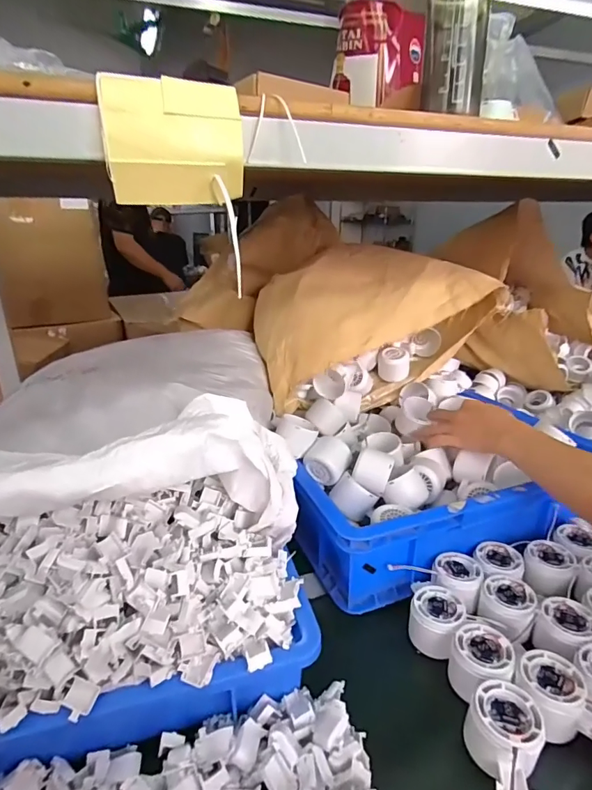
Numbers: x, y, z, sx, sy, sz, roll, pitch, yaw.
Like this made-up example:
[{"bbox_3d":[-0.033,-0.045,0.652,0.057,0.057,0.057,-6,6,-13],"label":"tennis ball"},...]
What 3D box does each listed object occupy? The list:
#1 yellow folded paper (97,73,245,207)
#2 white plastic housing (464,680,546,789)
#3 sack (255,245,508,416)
[{"bbox_3d":[-0.102,-0.213,0.378,0.109,0.094,0.025,-5,22,-12],"label":"yellow folded paper"},{"bbox_3d":[0.173,0.301,0.379,0.058,0.058,0.084,13,25,29],"label":"white plastic housing"},{"bbox_3d":[0.146,-0.134,0.843,0.423,0.233,0.232,-5,22,-11],"label":"sack"}]

